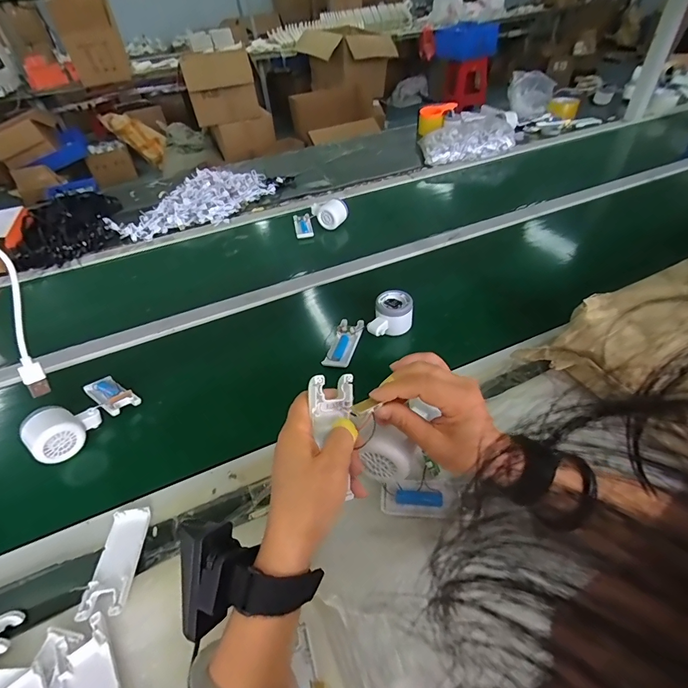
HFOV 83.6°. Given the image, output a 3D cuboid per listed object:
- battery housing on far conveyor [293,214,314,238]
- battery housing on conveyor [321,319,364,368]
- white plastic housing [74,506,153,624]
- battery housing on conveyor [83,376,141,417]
[{"bbox_3d":[-0.098,-0.285,0.920,0.040,0.010,0.097,-10,45,-4],"label":"battery housing on far conveyor"},{"bbox_3d":[0.001,-0.001,0.611,0.040,0.011,0.102,10,47,15],"label":"battery housing on conveyor"},{"bbox_3d":[-0.231,0.219,0.394,0.038,0.018,0.103,-8,44,-2],"label":"white plastic housing"},{"bbox_3d":[-0.342,0.076,0.568,0.102,0.025,0.041,16,47,37],"label":"battery housing on conveyor"}]

